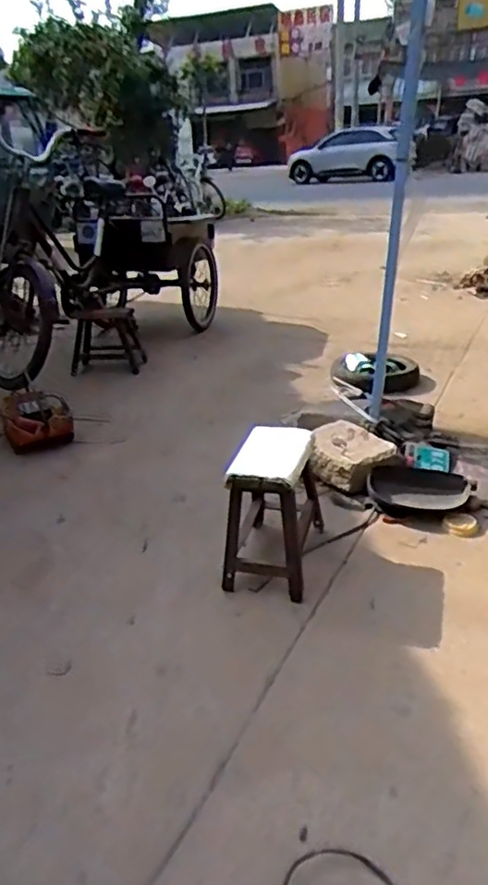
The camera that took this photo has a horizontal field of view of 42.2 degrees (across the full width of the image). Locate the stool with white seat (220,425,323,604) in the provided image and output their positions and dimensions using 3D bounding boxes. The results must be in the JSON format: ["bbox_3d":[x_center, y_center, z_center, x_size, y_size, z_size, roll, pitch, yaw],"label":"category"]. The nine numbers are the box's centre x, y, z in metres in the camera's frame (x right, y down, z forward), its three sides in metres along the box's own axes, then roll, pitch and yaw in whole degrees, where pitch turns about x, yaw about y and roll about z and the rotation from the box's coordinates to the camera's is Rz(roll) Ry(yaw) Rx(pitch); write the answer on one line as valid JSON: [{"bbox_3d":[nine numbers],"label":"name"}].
[{"bbox_3d":[0.059,0.130,1.309,0.158,0.253,0.294,3,26,16],"label":"stool with white seat"}]

